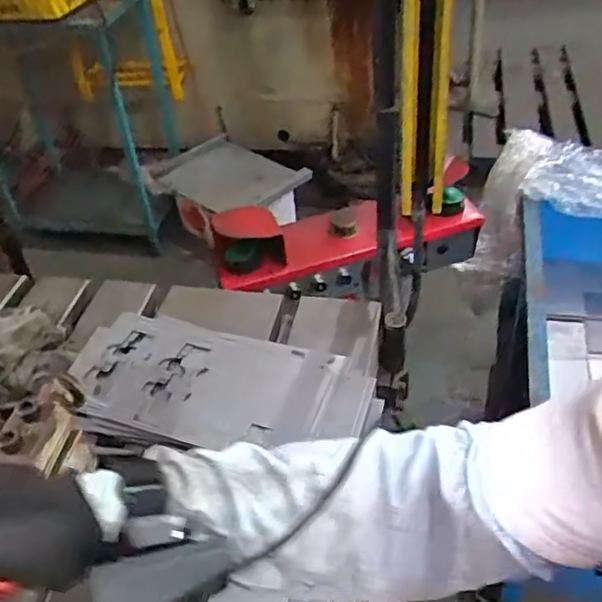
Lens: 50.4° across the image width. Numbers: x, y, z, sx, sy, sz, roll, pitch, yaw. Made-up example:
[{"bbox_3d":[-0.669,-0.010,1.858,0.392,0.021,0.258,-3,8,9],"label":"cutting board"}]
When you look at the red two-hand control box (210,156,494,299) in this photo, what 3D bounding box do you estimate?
[{"bbox_3d":[0.101,-0.140,1.325,0.560,0.218,0.147,-18,44,-11],"label":"red two-hand control box"}]

